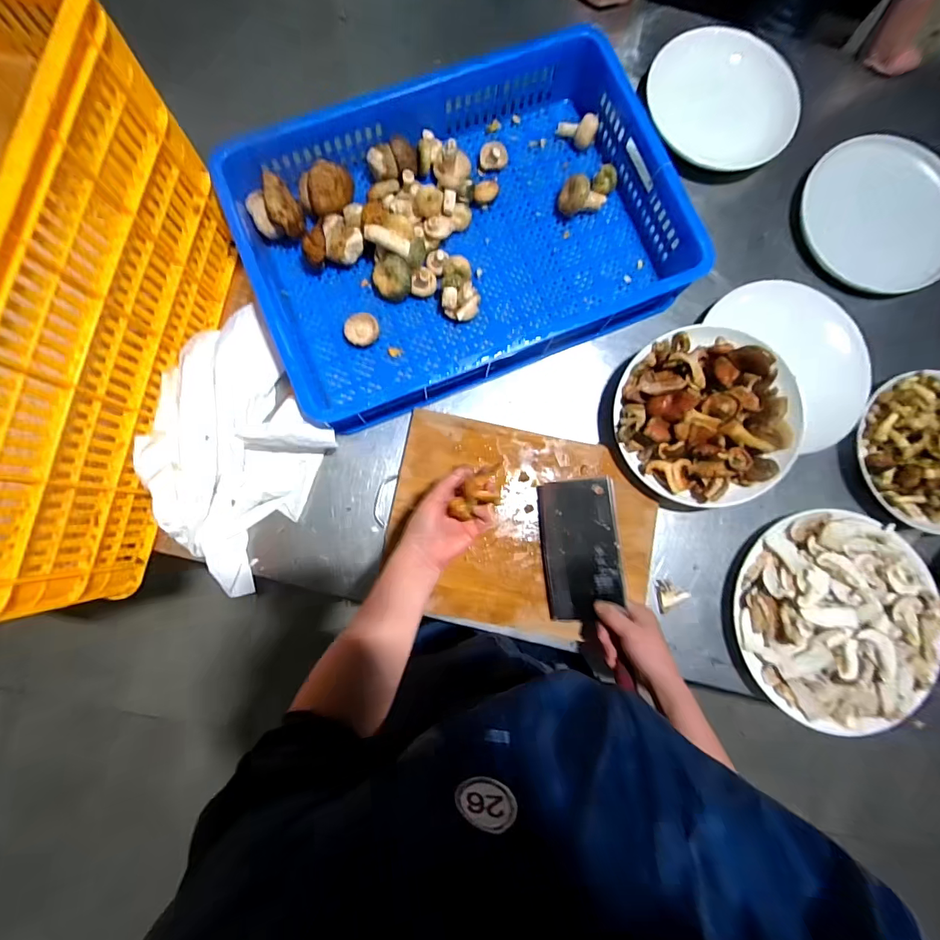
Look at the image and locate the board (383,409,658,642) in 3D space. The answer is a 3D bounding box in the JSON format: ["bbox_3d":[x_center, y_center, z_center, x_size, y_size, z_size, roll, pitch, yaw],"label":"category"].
[{"bbox_3d":[0.076,0.082,0.612,0.369,0.025,0.273,10,84,-2],"label":"board"}]

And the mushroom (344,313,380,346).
[{"bbox_3d":[-0.158,-0.206,0.635,0.047,0.017,0.048,-6,84,-4],"label":"mushroom"}]

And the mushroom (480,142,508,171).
[{"bbox_3d":[0.039,-0.493,0.676,0.044,0.030,0.026,2,84,-3],"label":"mushroom"}]

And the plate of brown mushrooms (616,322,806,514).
[{"bbox_3d":[0.330,-0.074,0.599,0.242,0.093,0.246,-20,85,-5],"label":"plate of brown mushrooms"}]

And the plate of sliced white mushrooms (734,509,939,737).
[{"bbox_3d":[0.522,0.204,0.605,0.277,0.074,0.271,0,84,-3],"label":"plate of sliced white mushrooms"}]

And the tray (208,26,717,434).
[{"bbox_3d":[-0.006,-0.351,0.624,0.592,0.094,0.410,-24,86,-5],"label":"tray"}]

